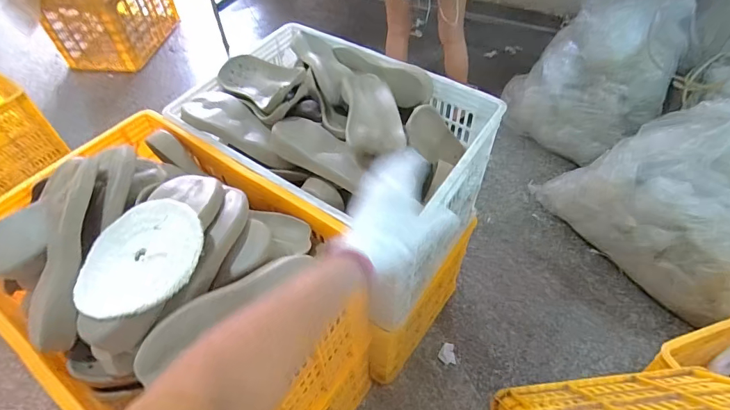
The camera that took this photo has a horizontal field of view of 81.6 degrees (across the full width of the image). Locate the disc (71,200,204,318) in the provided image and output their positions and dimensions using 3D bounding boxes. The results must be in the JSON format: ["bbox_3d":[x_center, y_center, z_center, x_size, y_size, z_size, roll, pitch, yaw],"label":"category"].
[{"bbox_3d":[-0.326,0.073,0.610,0.184,0.018,0.184,-7,53,10],"label":"disc"}]

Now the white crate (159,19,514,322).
[{"bbox_3d":[-0.071,-0.142,1.089,0.693,0.436,0.481,31,59,24],"label":"white crate"}]

